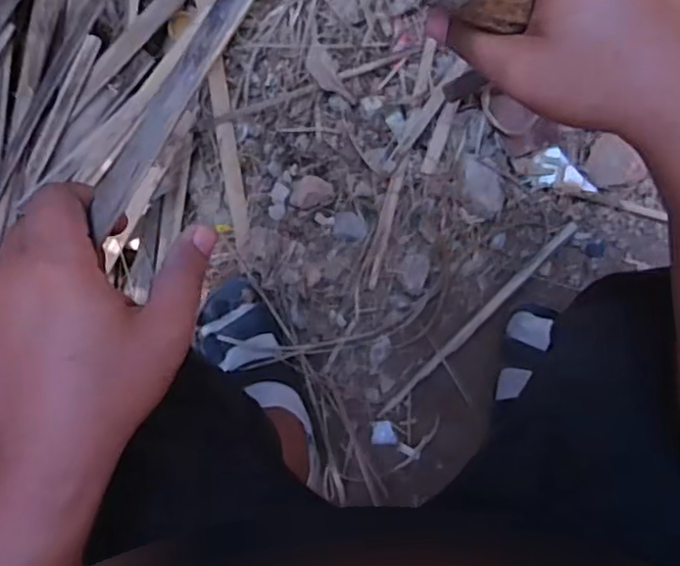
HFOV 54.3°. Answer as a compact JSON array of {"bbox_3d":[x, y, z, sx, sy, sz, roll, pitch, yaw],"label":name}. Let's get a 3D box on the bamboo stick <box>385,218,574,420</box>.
[{"bbox_3d":[0.159,0.047,0.780,0.312,0.014,0.013,-45,81,5],"label":"bamboo stick"}]

